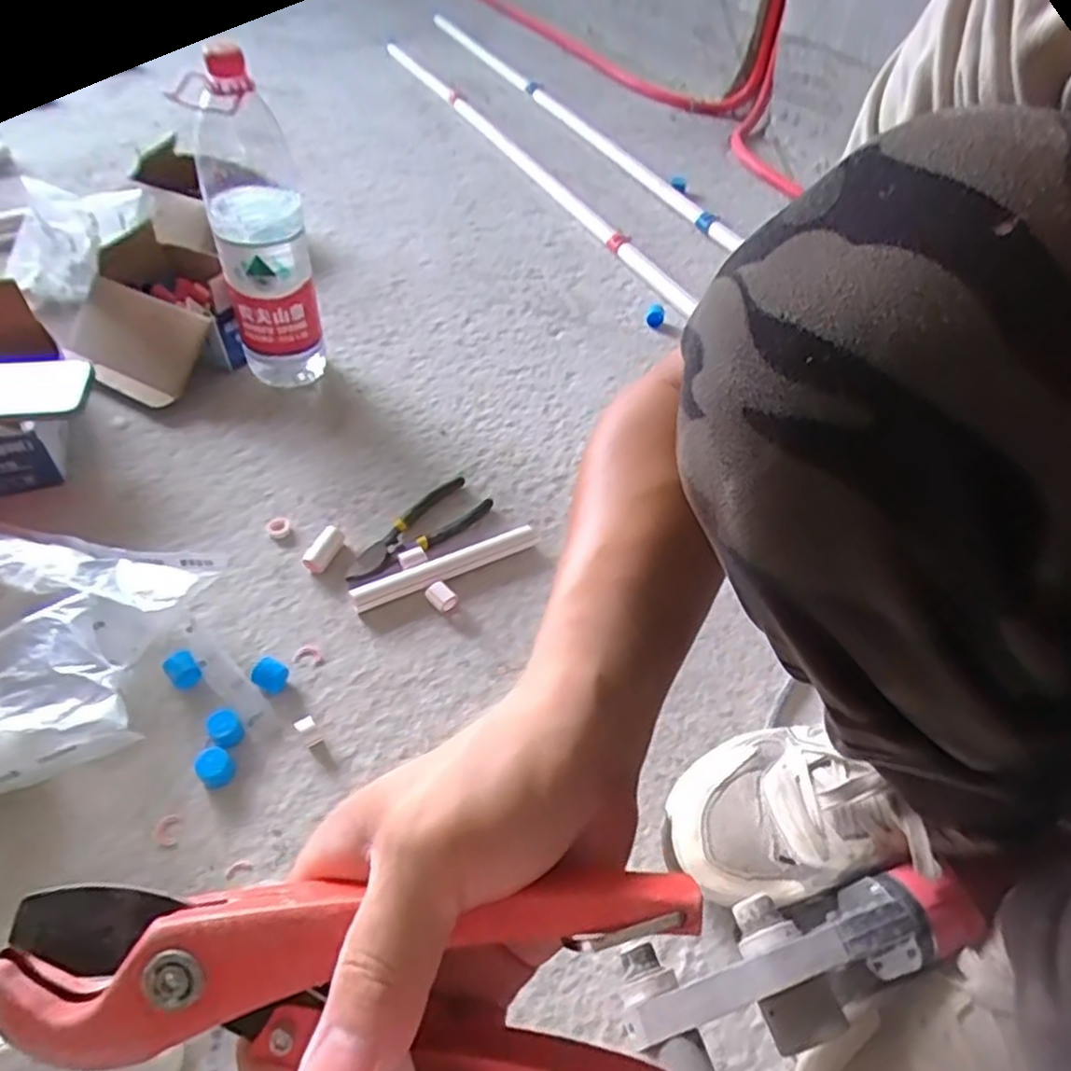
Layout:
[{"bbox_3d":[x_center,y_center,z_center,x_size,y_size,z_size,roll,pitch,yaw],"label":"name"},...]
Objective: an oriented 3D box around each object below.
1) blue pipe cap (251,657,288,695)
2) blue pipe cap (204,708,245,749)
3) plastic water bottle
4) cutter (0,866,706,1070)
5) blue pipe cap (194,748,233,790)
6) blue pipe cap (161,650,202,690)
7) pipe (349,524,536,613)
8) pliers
[{"bbox_3d":[-0.212,0.111,0.557,0.025,0.020,0.022,29,54,18],"label":"blue pipe cap"},{"bbox_3d":[-0.234,0.145,0.529,0.023,0.024,0.021,2,50,-3],"label":"blue pipe cap"},{"bbox_3d":[-0.279,-0.297,0.714,0.088,0.302,0.101,-12,52,-14],"label":"plastic water bottle"},{"bbox_3d":[-0.057,0.131,0.211,0.202,0.022,0.073,2,92,0],"label":"cutter"},{"bbox_3d":[-0.233,0.167,0.507,0.025,0.022,0.023,2,50,-3],"label":"blue pipe cap"},{"bbox_3d":[-0.281,0.107,0.558,0.022,0.020,0.028,-31,59,-27],"label":"blue pipe cap"},{"bbox_3d":[-0.081,0.028,0.640,0.177,0.024,0.020,-21,55,-21],"label":"pipe"},{"bbox_3d":[-0.110,-0.006,0.661,0.057,0.013,0.160,34,55,21],"label":"pliers"}]

